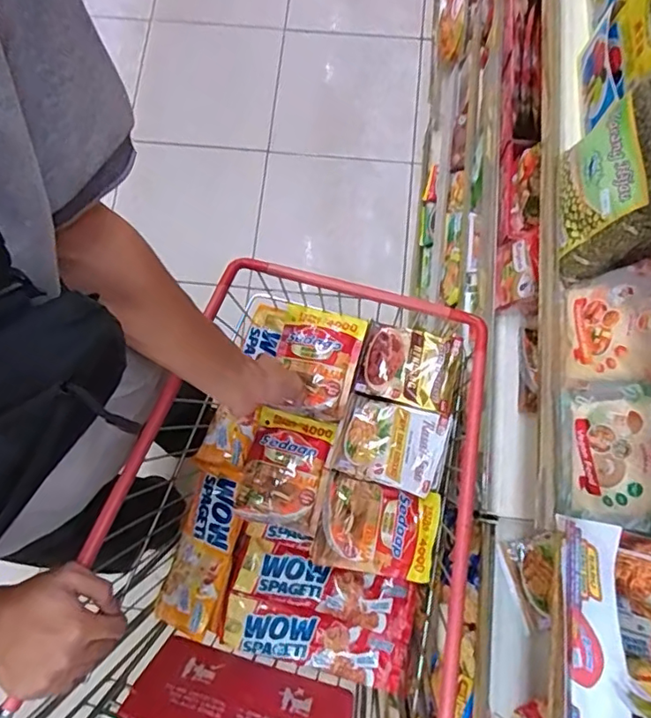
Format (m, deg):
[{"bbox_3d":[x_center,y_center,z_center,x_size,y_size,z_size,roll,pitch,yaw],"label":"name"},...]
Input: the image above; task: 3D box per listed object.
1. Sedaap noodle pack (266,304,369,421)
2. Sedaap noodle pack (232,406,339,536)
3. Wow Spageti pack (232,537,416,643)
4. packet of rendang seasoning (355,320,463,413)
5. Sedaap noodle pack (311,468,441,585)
[{"bbox_3d":[-0.015,0.005,0.731,0.108,0.025,0.140,15,78,5],"label":"Sedaap noodle pack"},{"bbox_3d":[-0.052,0.144,0.716,0.106,0.023,0.145,12,78,4],"label":"Sedaap noodle pack"},{"bbox_3d":[-0.003,0.315,0.760,0.245,0.017,0.075,15,78,5],"label":"Wow Spageti pack"},{"bbox_3d":[0.106,0.010,0.709,0.118,0.016,0.094,14,78,5],"label":"packet of rendang seasoning"},{"bbox_3d":[0.062,0.209,0.685,0.146,0.019,0.107,10,78,4],"label":"Sedaap noodle pack"}]

